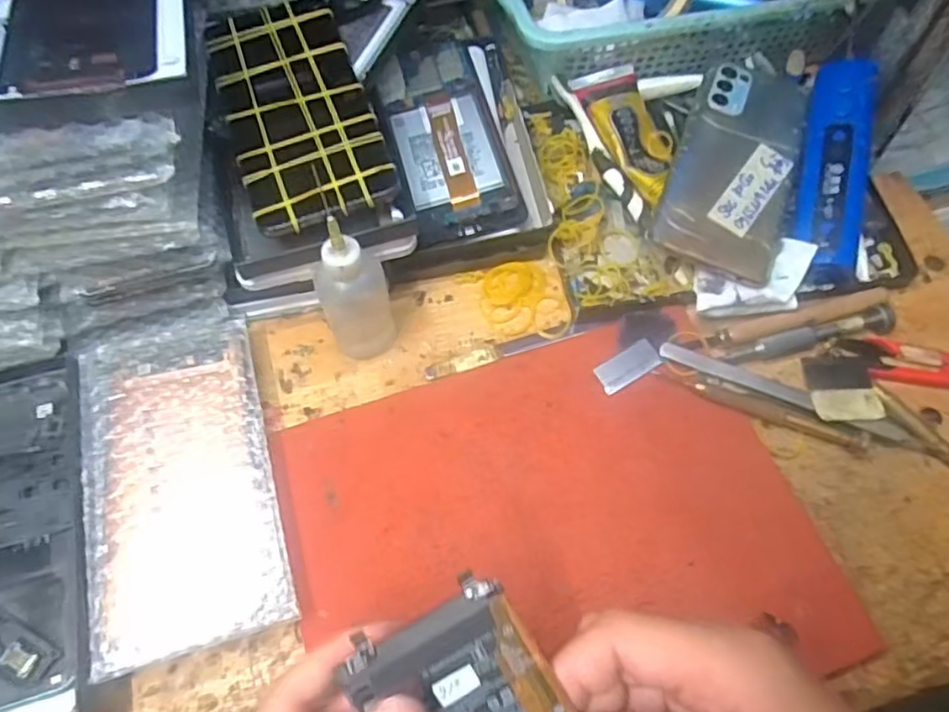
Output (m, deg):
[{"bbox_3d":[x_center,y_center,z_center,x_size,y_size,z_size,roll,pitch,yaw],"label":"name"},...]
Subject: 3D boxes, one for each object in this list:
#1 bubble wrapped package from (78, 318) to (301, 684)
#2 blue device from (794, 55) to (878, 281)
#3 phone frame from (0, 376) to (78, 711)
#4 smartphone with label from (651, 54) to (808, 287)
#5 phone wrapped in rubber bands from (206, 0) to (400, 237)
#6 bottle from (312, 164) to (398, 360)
[{"bbox_3d":[-0.150,0.059,0.337,0.090,0.022,0.170,-16,63,-7],"label":"bubble wrapped package"},{"bbox_3d":[0.215,-0.112,0.396,0.037,0.026,0.139,9,80,2],"label":"blue device"},{"bbox_3d":[-0.234,0.088,0.329,0.073,0.006,0.162,-13,63,-10],"label":"phone frame"},{"bbox_3d":[0.163,-0.123,0.410,0.072,0.009,0.166,21,69,5],"label":"smartphone with label"},{"bbox_3d":[-0.099,-0.140,0.370,0.076,0.010,0.161,-18,69,-10],"label":"phone wrapped in rubber bands"},{"bbox_3d":[-0.063,-0.037,0.345,0.035,0.120,0.034,-15,63,-6],"label":"bottle"}]

